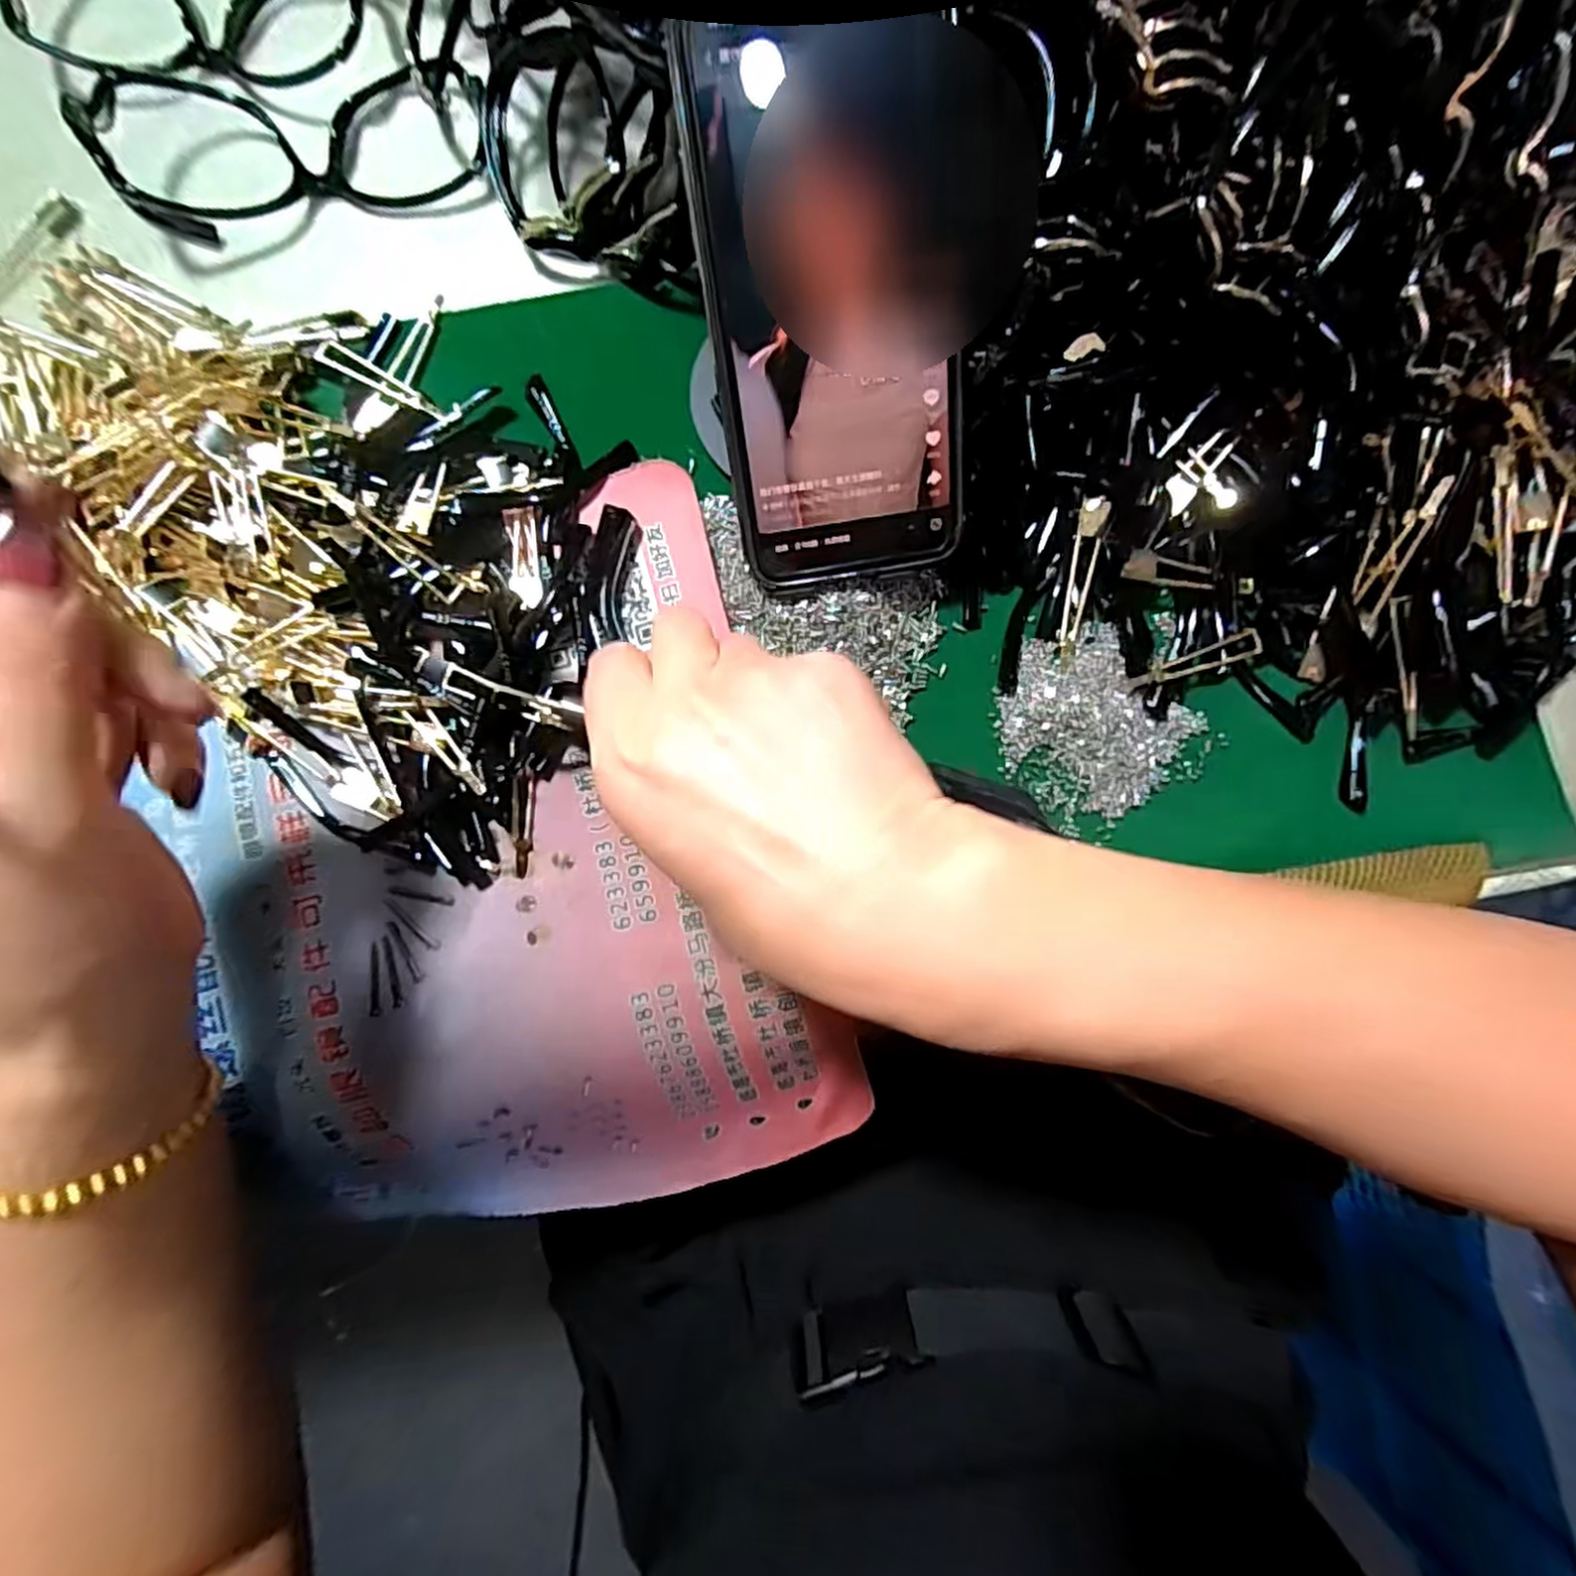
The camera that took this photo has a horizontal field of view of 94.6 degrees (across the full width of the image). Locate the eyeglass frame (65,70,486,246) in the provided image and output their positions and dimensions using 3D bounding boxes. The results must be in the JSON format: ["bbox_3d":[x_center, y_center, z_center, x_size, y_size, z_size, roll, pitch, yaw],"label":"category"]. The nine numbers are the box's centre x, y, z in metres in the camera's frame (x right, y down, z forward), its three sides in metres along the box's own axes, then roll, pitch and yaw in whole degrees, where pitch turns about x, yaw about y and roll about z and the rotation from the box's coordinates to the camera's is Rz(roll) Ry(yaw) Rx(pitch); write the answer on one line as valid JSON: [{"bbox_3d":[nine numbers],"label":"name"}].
[{"bbox_3d":[-0.194,-0.268,0.287,0.145,0.035,0.070,-7,85,-1],"label":"eyeglass frame"}]

